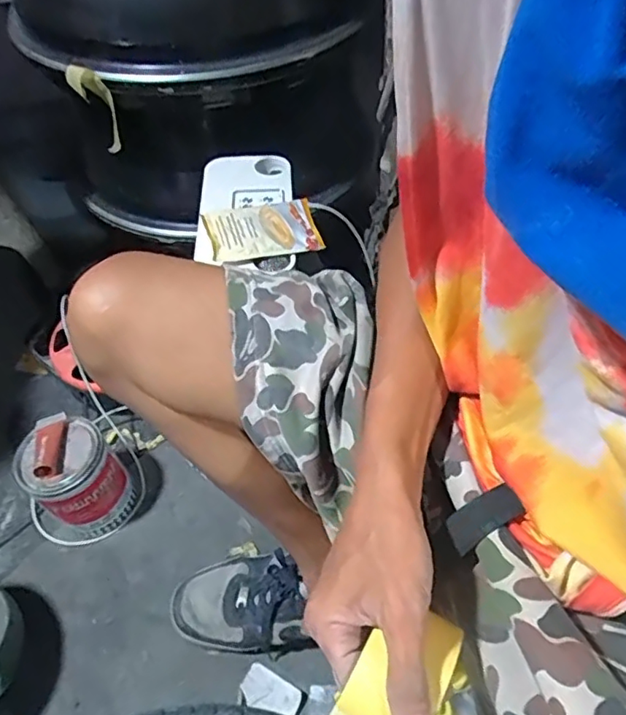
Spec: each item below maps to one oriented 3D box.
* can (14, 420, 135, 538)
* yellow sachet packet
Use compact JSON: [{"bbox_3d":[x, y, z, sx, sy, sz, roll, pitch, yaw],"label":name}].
[{"bbox_3d":[-0.298,0.161,0.736,0.102,0.147,0.096,-1,51,1],"label":"can"},{"bbox_3d":[-0.049,-0.130,0.570,0.109,0.020,0.082,-17,53,-12],"label":"yellow sachet packet"}]

